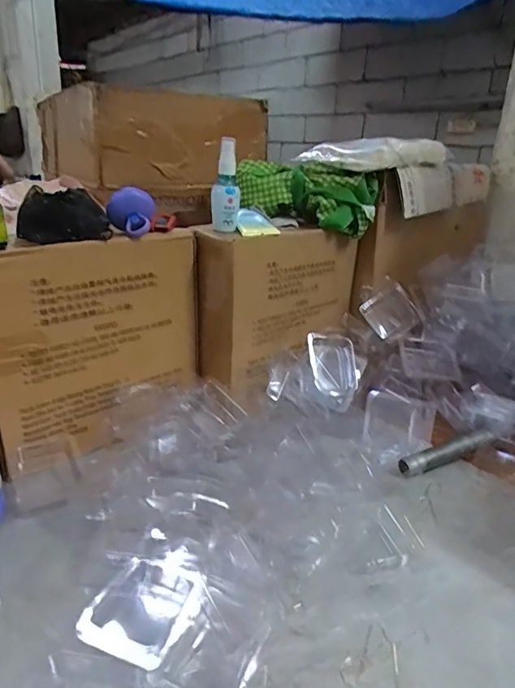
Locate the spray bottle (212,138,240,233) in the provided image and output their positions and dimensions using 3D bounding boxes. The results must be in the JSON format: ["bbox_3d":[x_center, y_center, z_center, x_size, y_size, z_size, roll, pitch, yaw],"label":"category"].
[{"bbox_3d":[-0.043,-0.207,0.657,0.037,0.128,0.030,2,22,-4],"label":"spray bottle"}]

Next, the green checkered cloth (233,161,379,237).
[{"bbox_3d":[0.075,-0.229,0.756,0.211,0.088,0.068,11,23,17],"label":"green checkered cloth"}]

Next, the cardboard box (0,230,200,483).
[{"bbox_3d":[-0.235,-0.012,0.647,0.139,0.249,0.288,21,28,37],"label":"cardboard box"}]

